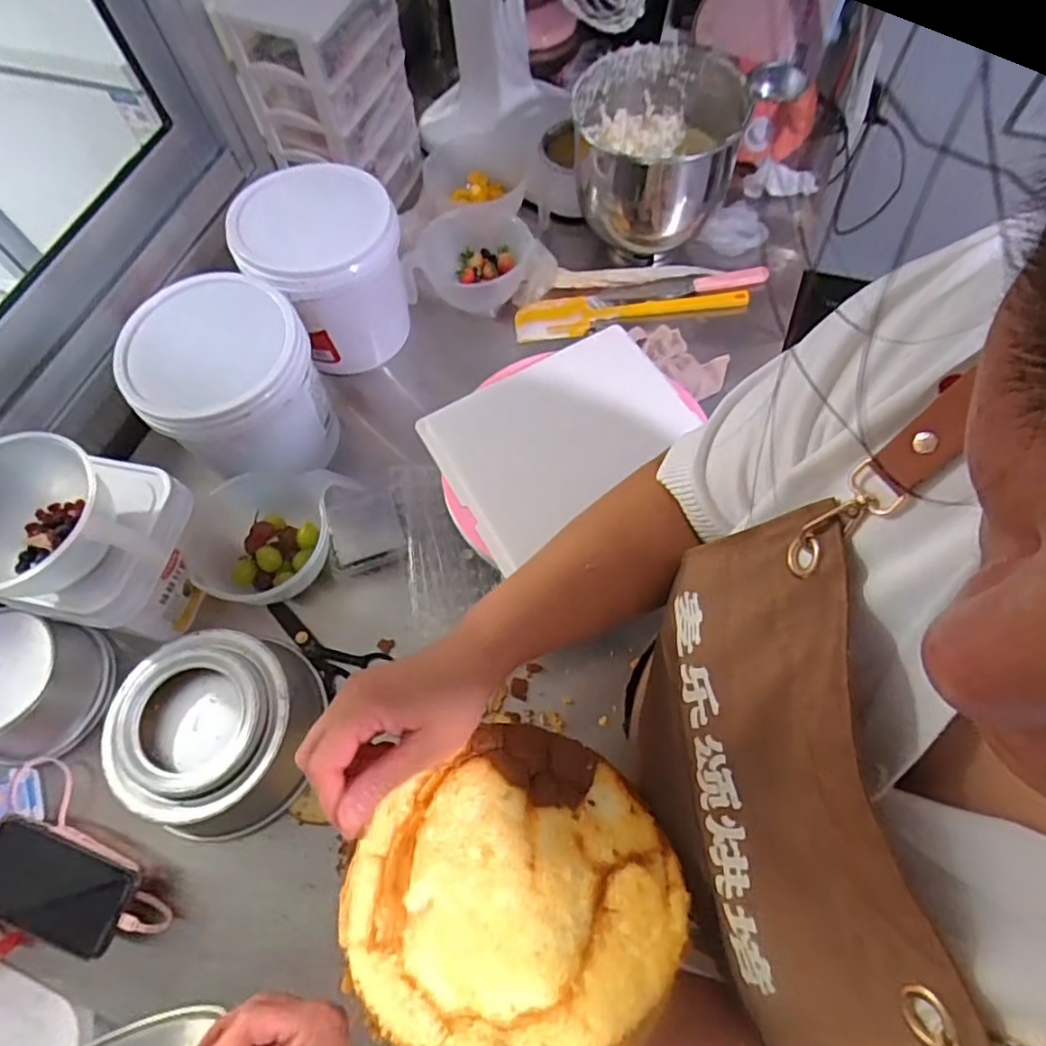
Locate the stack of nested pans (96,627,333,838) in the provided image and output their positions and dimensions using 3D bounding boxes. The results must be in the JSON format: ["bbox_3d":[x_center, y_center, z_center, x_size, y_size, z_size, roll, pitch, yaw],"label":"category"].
[{"bbox_3d":[-0.315,0.208,0.643,0.167,0.097,0.193,10,66,8],"label":"stack of nested pans"}]

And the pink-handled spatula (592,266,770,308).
[{"bbox_3d":[0.230,-0.346,0.920,0.268,0.011,0.036,-11,65,-1],"label":"pink-handled spatula"}]

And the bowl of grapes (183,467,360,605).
[{"bbox_3d":[-0.284,0.020,0.719,0.167,0.075,0.159,-1,65,3],"label":"bowl of grapes"}]

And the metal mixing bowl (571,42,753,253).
[{"bbox_3d":[0.183,-0.522,0.876,0.217,0.158,0.253,13,67,9],"label":"metal mixing bowl"}]

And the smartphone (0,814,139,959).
[{"bbox_3d":[-0.454,0.348,0.607,0.150,0.014,0.076,26,52,-2],"label":"smartphone"}]

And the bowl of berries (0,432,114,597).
[{"bbox_3d":[-0.455,0.001,0.584,0.147,0.076,0.135,-1,65,3],"label":"bowl of berries"}]

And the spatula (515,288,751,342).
[{"bbox_3d":[0.156,-0.309,0.904,0.333,0.027,0.061,-10,65,-1],"label":"spatula"}]

